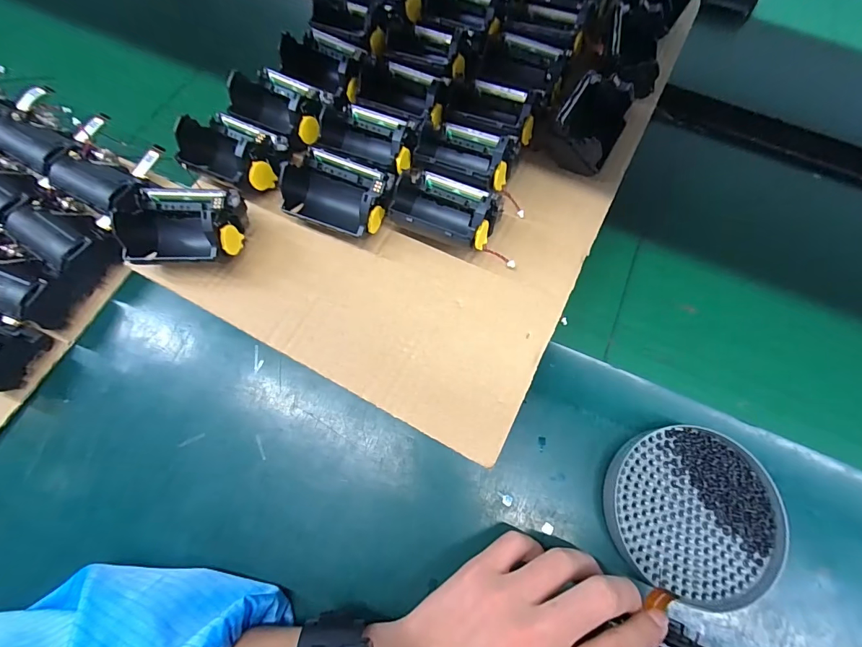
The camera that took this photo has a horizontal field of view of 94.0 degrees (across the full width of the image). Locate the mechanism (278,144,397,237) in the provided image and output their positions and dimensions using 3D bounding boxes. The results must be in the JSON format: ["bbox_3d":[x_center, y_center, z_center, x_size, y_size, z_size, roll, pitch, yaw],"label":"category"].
[{"bbox_3d":[-0.070,-0.095,0.292,0.078,0.040,0.054,23,72,6],"label":"mechanism"}]

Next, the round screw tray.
[{"bbox_3d":[0.184,0.132,0.283,0.110,0.020,0.109,1,71,-2],"label":"round screw tray"}]

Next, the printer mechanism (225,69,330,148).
[{"bbox_3d":[-0.119,-0.173,0.315,0.085,0.038,0.058,36,73,10],"label":"printer mechanism"}]

